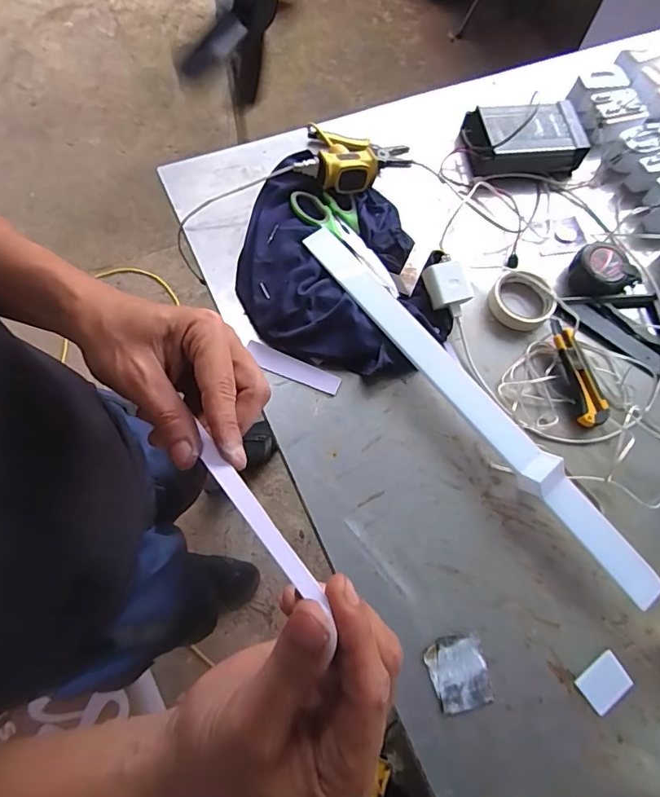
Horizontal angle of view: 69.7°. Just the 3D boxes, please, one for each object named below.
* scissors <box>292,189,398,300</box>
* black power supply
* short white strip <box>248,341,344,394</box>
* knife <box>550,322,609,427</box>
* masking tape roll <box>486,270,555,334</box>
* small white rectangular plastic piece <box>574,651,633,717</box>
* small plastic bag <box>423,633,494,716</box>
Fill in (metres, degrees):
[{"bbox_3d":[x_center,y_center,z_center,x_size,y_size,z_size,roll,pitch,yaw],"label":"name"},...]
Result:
[{"bbox_3d":[0.037,-0.242,0.693,0.081,0.017,0.221,-42,77,-16],"label":"scissors"},{"bbox_3d":[0.322,-0.435,0.785,0.190,0.050,0.116,-5,70,-5],"label":"black power supply"},{"bbox_3d":[-0.049,-0.040,0.632,0.128,0.014,0.028,20,70,5],"label":"short white strip"},{"bbox_3d":[0.337,-0.036,0.645,0.039,0.017,0.152,-7,70,-5],"label":"knife"},{"bbox_3d":[0.276,-0.142,0.684,0.087,0.019,0.088,1,69,-3],"label":"masking tape roll"},{"bbox_3d":[0.303,0.314,0.523,0.057,0.005,0.041,-31,74,-13],"label":"small white rectangular plastic piece"},{"bbox_3d":[0.140,0.297,0.514,0.064,0.006,0.069,-9,70,-6],"label":"small plastic bag"}]

